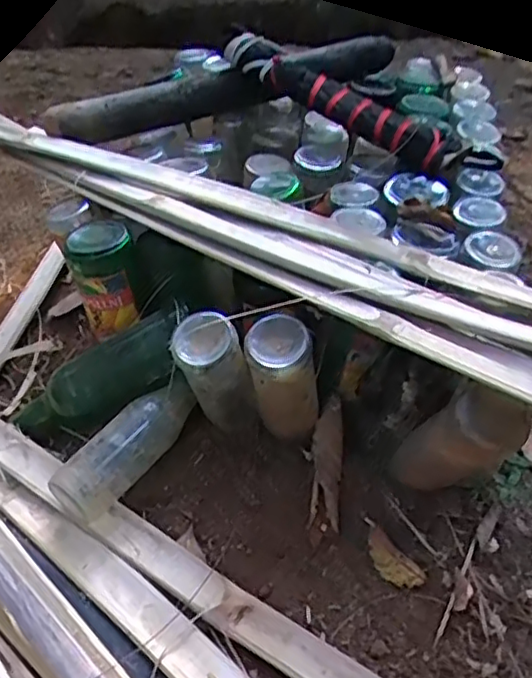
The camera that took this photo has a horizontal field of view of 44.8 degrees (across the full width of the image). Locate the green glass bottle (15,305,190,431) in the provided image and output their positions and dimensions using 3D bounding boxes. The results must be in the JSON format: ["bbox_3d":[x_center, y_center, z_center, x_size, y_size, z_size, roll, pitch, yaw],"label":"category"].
[{"bbox_3d":[-0.174,0.038,0.686,0.236,0.065,0.062,-31,38,23],"label":"green glass bottle"}]

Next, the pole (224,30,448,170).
[{"bbox_3d":[0.075,-0.302,0.795,0.339,0.041,0.049,37,57,21],"label":"pole"}]

